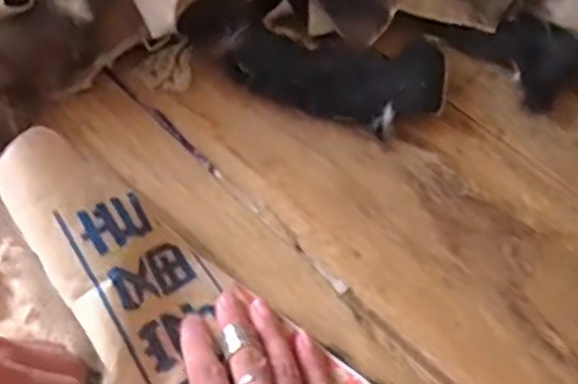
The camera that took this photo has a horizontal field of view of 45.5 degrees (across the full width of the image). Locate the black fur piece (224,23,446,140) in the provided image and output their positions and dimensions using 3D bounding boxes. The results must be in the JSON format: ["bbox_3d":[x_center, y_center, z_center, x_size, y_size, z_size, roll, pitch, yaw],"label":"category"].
[{"bbox_3d":[0.035,-0.086,0.504,0.158,0.033,0.082,4,61,-2],"label":"black fur piece"}]

